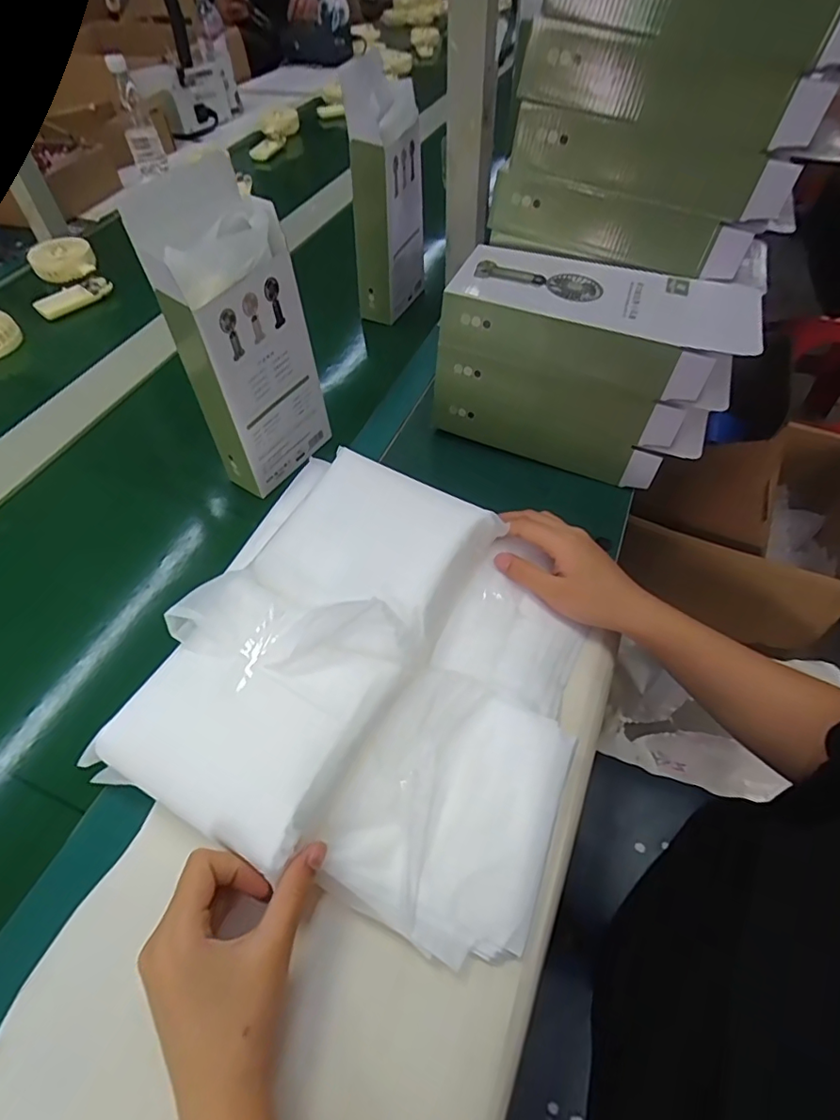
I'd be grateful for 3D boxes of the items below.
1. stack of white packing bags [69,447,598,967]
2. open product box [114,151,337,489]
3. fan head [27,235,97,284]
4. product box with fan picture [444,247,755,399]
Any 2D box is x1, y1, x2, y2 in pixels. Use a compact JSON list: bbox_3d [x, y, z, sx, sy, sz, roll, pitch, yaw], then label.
[{"bbox_3d":[-0.021,0.068,0.370,0.263,0.071,0.272,19,58,14],"label":"stack of white packing bags"},{"bbox_3d":[-0.155,-0.181,0.484,0.064,0.277,0.115,26,55,20],"label":"open product box"},{"bbox_3d":[-0.553,-0.463,0.831,0.093,0.036,0.068,-28,55,-21],"label":"fan head"},{"bbox_3d":[0.161,-0.221,0.483,0.256,0.050,0.116,16,52,13],"label":"product box with fan picture"}]

